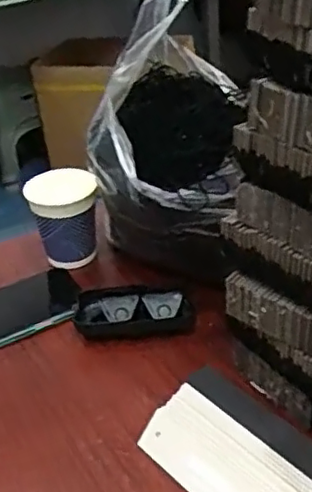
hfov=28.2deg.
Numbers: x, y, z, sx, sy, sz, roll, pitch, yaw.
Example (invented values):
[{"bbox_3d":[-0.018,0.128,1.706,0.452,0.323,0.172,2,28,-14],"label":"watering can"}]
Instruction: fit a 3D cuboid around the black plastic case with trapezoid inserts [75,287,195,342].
[{"bbox_3d":[-0.020,0.062,0.571,0.108,0.018,0.053,-3,33,4],"label":"black plastic case with trapezoid inserts"}]

